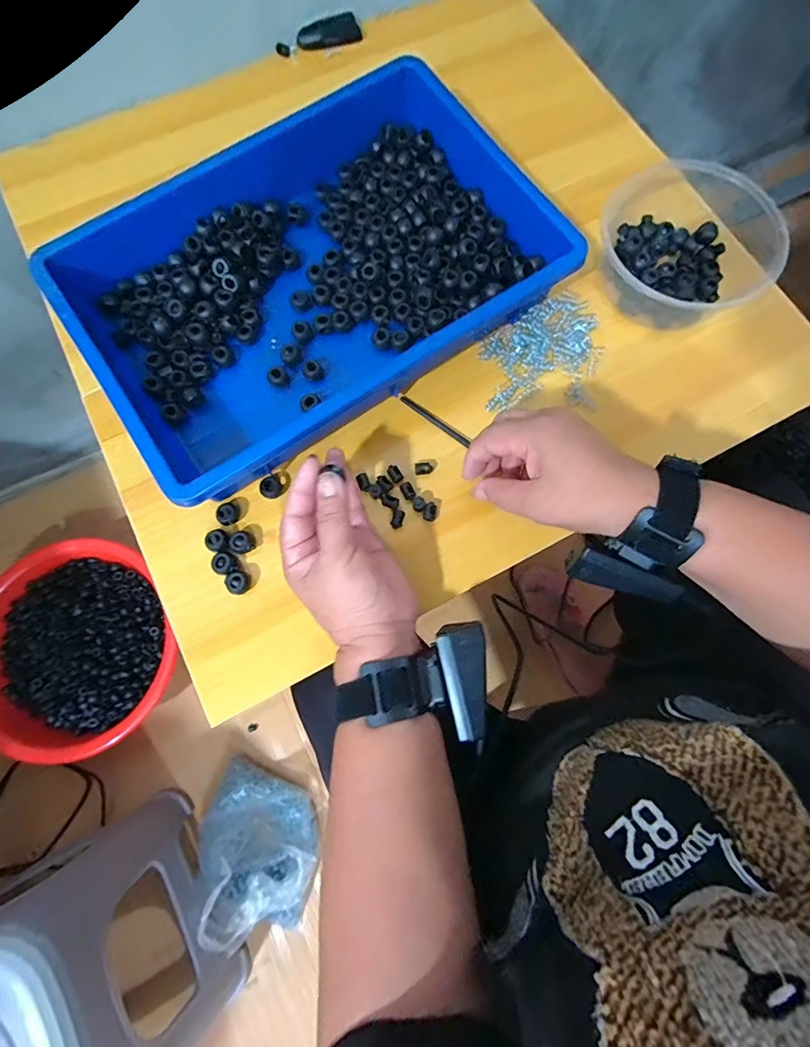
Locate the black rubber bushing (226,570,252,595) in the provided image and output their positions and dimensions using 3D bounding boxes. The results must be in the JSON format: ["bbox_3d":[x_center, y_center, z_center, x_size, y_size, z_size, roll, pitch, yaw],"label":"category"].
[{"bbox_3d":[-0.123,0.044,0.336,0.015,0.011,0.017,5,75,1],"label":"black rubber bushing"}]

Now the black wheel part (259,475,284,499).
[{"bbox_3d":[-0.103,-0.026,0.353,0.017,0.010,0.018,0,75,0],"label":"black wheel part"}]

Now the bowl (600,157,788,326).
[{"bbox_3d":[0.227,-0.242,0.391,0.156,0.054,0.149,0,75,0],"label":"bowl"}]

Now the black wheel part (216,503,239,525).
[{"bbox_3d":[-0.135,-0.007,0.347,0.017,0.011,0.016,0,75,0],"label":"black wheel part"}]

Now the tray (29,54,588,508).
[{"bbox_3d":[-0.078,-0.200,0.372,0.355,0.065,0.252,-35,78,-9],"label":"tray"}]

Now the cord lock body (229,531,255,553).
[{"bbox_3d":[-0.123,0.015,0.342,0.015,0.012,0.016,0,75,0],"label":"cord lock body"}]

